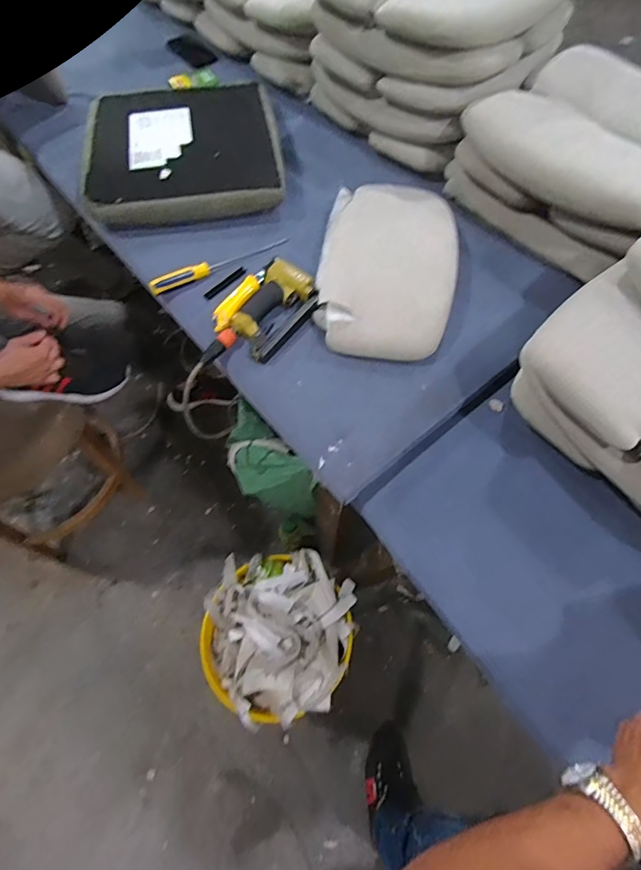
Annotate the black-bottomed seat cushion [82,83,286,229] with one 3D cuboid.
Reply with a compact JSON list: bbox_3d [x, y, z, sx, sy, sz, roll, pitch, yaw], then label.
[{"bbox_3d":[-0.295,-0.634,0.952,0.418,0.060,0.411,-9,63,-5],"label":"black-bottomed seat cushion"}]

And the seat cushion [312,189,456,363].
[{"bbox_3d":[0.133,-0.341,0.817,0.246,0.061,0.429,8,63,4],"label":"seat cushion"}]

